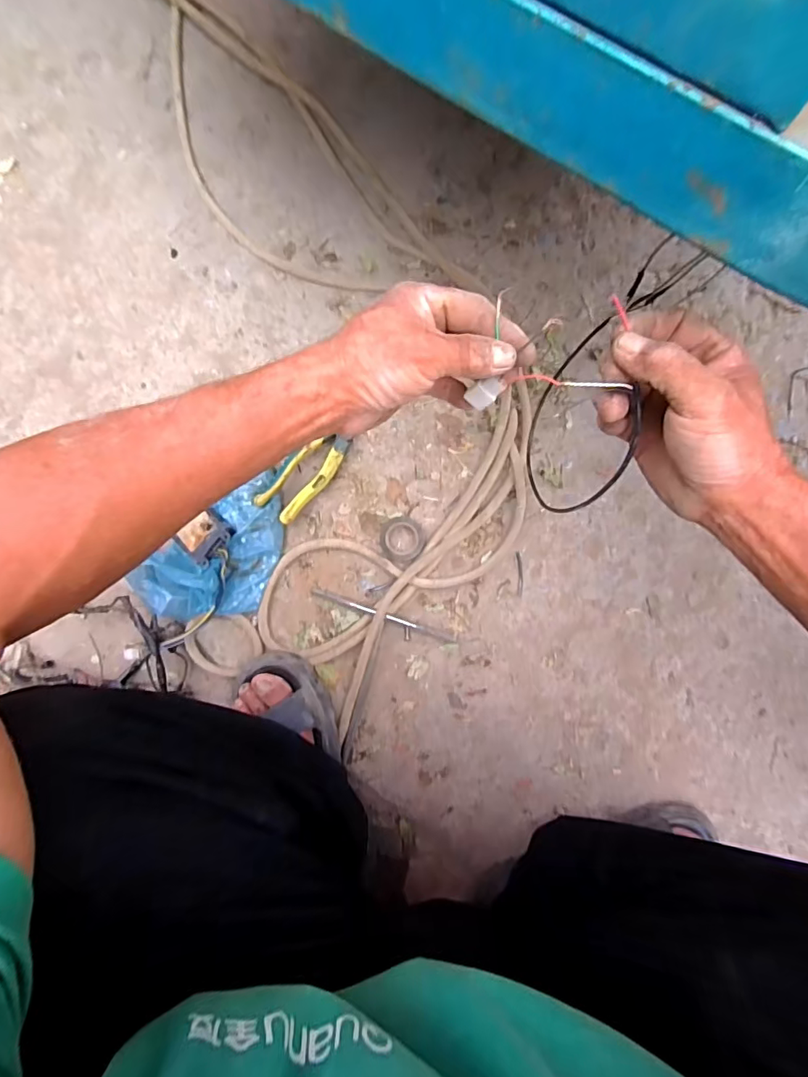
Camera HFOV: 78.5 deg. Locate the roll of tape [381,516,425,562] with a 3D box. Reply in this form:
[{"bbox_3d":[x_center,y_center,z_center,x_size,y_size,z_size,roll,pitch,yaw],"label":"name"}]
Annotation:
[{"bbox_3d":[-0.001,0.001,0.597,0.052,0.020,0.052,0,89,4],"label":"roll of tape"}]

